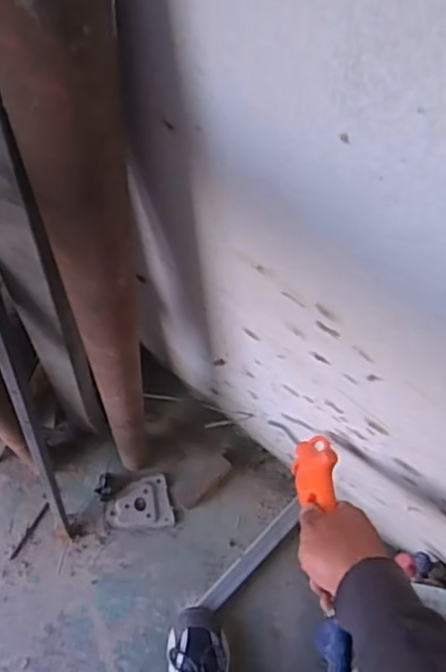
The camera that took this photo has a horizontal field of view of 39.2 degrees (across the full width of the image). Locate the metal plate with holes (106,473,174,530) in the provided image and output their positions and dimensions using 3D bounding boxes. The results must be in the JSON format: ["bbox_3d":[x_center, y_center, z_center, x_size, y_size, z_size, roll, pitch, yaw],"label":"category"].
[{"bbox_3d":[-0.159,0.321,1.188,0.120,0.012,0.094,-11,79,-5],"label":"metal plate with holes"}]

